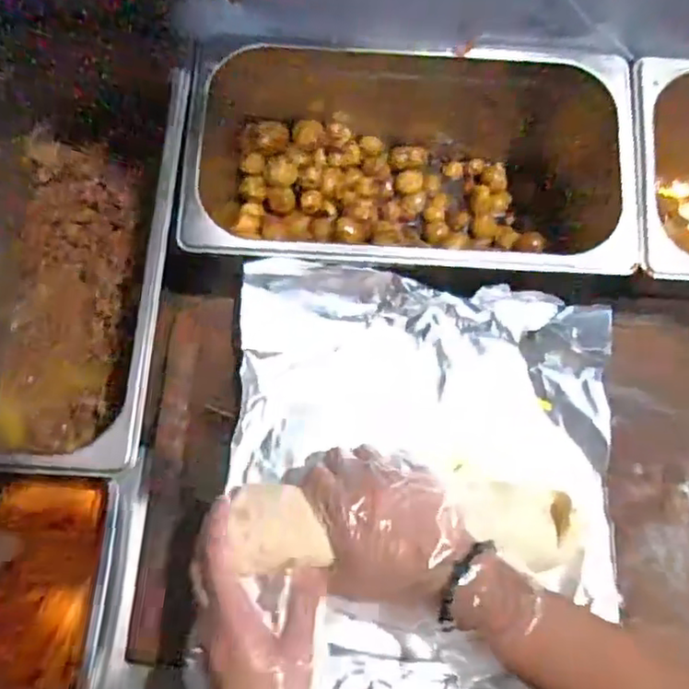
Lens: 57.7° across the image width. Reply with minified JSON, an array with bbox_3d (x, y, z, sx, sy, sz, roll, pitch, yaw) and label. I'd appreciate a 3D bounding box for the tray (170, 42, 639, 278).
[{"bbox_3d":[0.045,-0.147,0.511,0.326,0.131,0.203,3,74,-1],"label":"tray"}]

